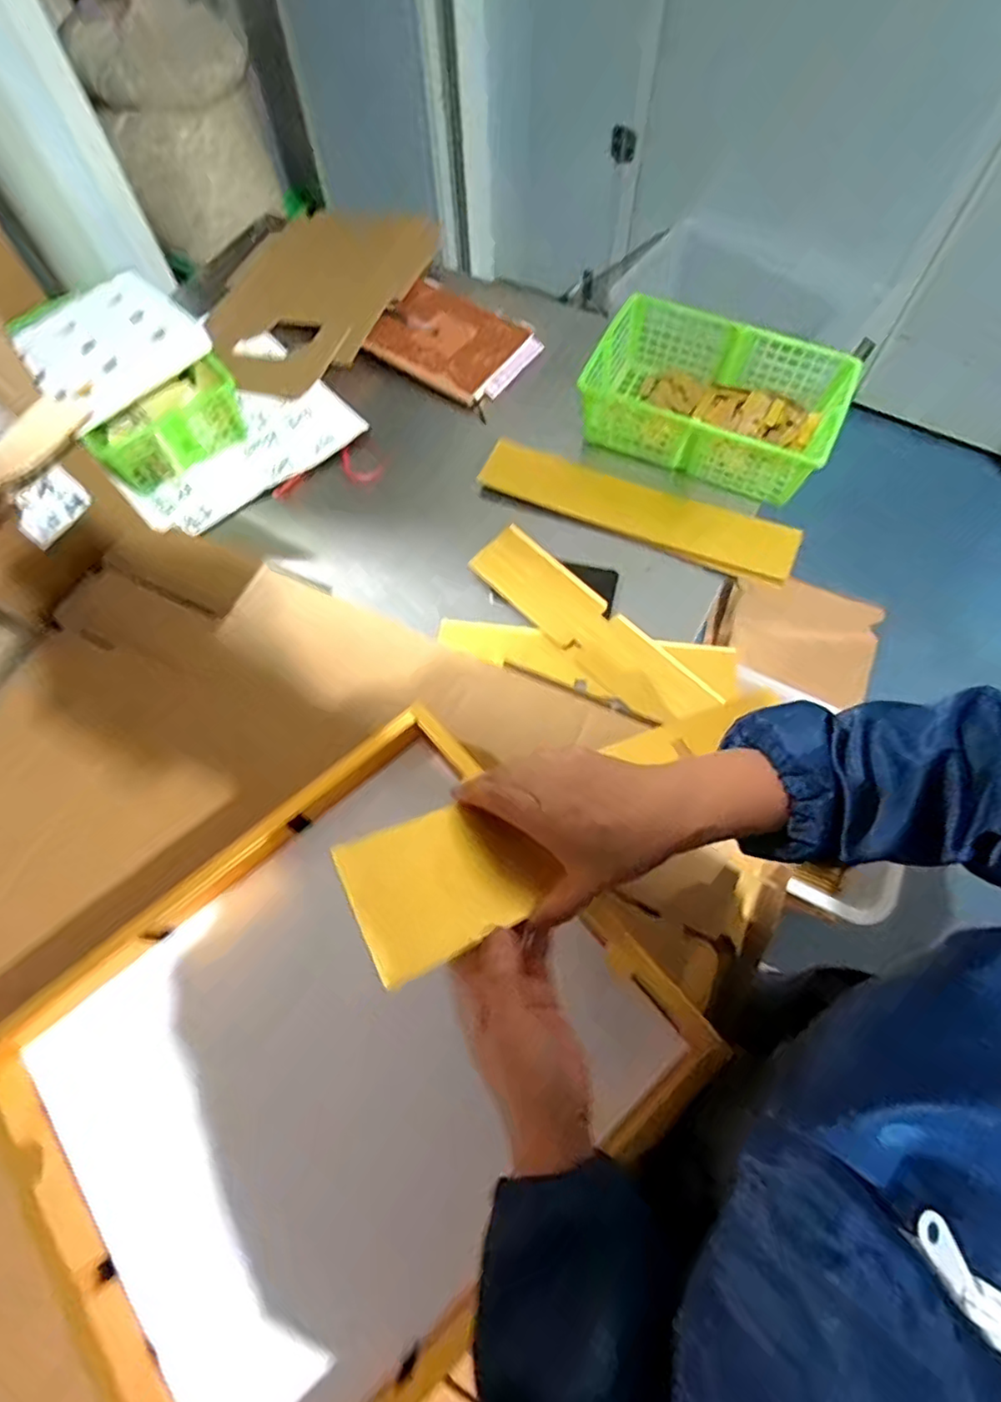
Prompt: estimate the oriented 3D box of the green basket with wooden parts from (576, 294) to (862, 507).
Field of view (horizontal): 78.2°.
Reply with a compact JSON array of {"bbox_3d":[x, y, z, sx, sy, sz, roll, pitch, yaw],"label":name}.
[{"bbox_3d":[0.297,-0.422,0.878,0.339,0.109,0.202,27,69,12],"label":"green basket with wooden parts"}]

